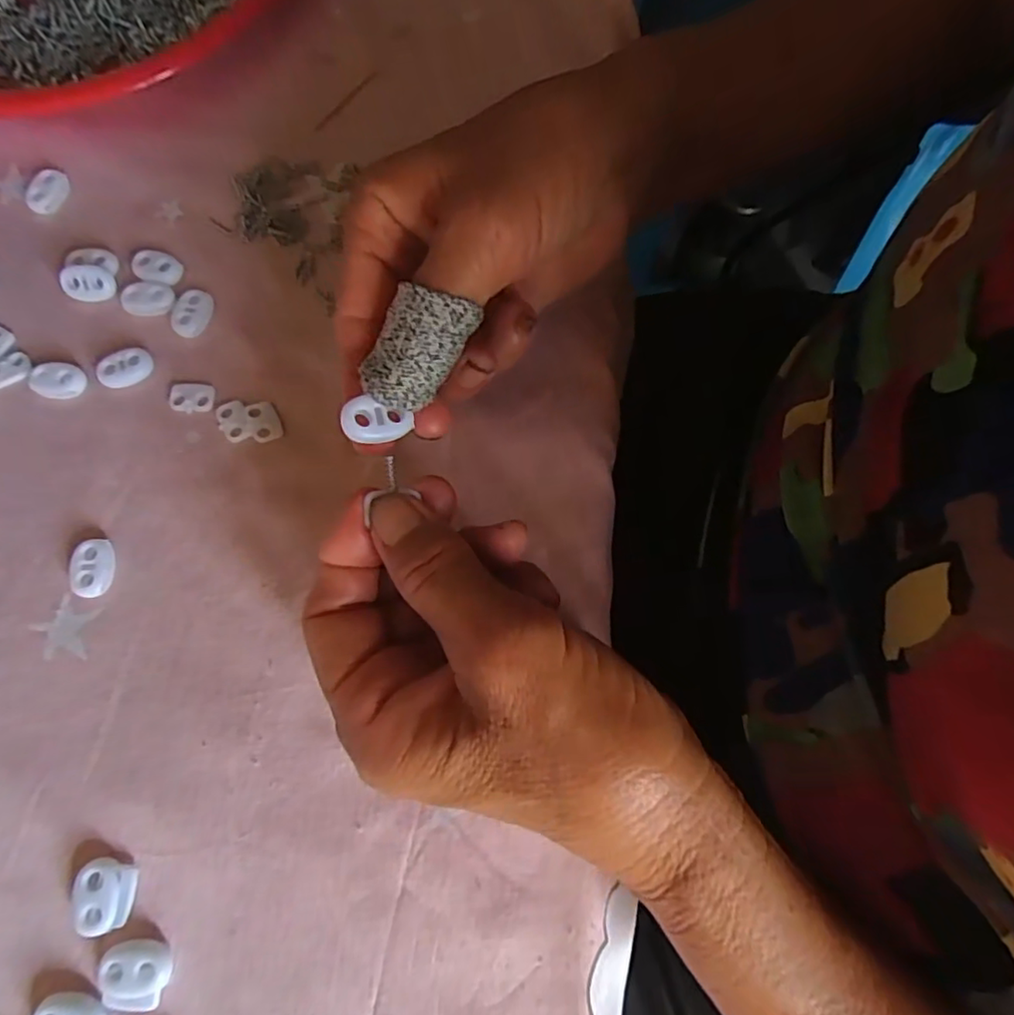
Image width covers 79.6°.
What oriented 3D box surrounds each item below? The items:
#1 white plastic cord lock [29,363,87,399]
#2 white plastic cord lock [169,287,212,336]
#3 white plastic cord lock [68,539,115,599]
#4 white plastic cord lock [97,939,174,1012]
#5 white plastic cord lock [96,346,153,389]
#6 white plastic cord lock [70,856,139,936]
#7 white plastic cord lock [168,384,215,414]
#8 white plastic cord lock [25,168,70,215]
[{"bbox_3d":[-0.190,-0.053,0.257,0.023,0.006,0.014,5,73,0],"label":"white plastic cord lock"},{"bbox_3d":[-0.138,-0.085,0.267,0.017,0.005,0.022,10,73,2],"label":"white plastic cord lock"},{"bbox_3d":[-0.159,0.023,0.234,0.014,0.006,0.022,0,73,-1],"label":"white plastic cord lock"},{"bbox_3d":[-0.119,0.150,0.195,0.021,0.006,0.018,10,73,2],"label":"white plastic cord lock"},{"bbox_3d":[-0.163,-0.059,0.259,0.022,0.006,0.014,-20,75,-7],"label":"white plastic cord lock"},{"bbox_3d":[-0.133,0.129,0.201,0.018,0.006,0.021,12,74,2],"label":"white plastic cord lock"},{"bbox_3d":[-0.133,-0.047,0.256,0.019,0.004,0.013,8,73,1],"label":"white plastic cord lock"},{"bbox_3d":[-0.214,-0.148,0.284,0.016,0.006,0.022,35,76,9],"label":"white plastic cord lock"}]

